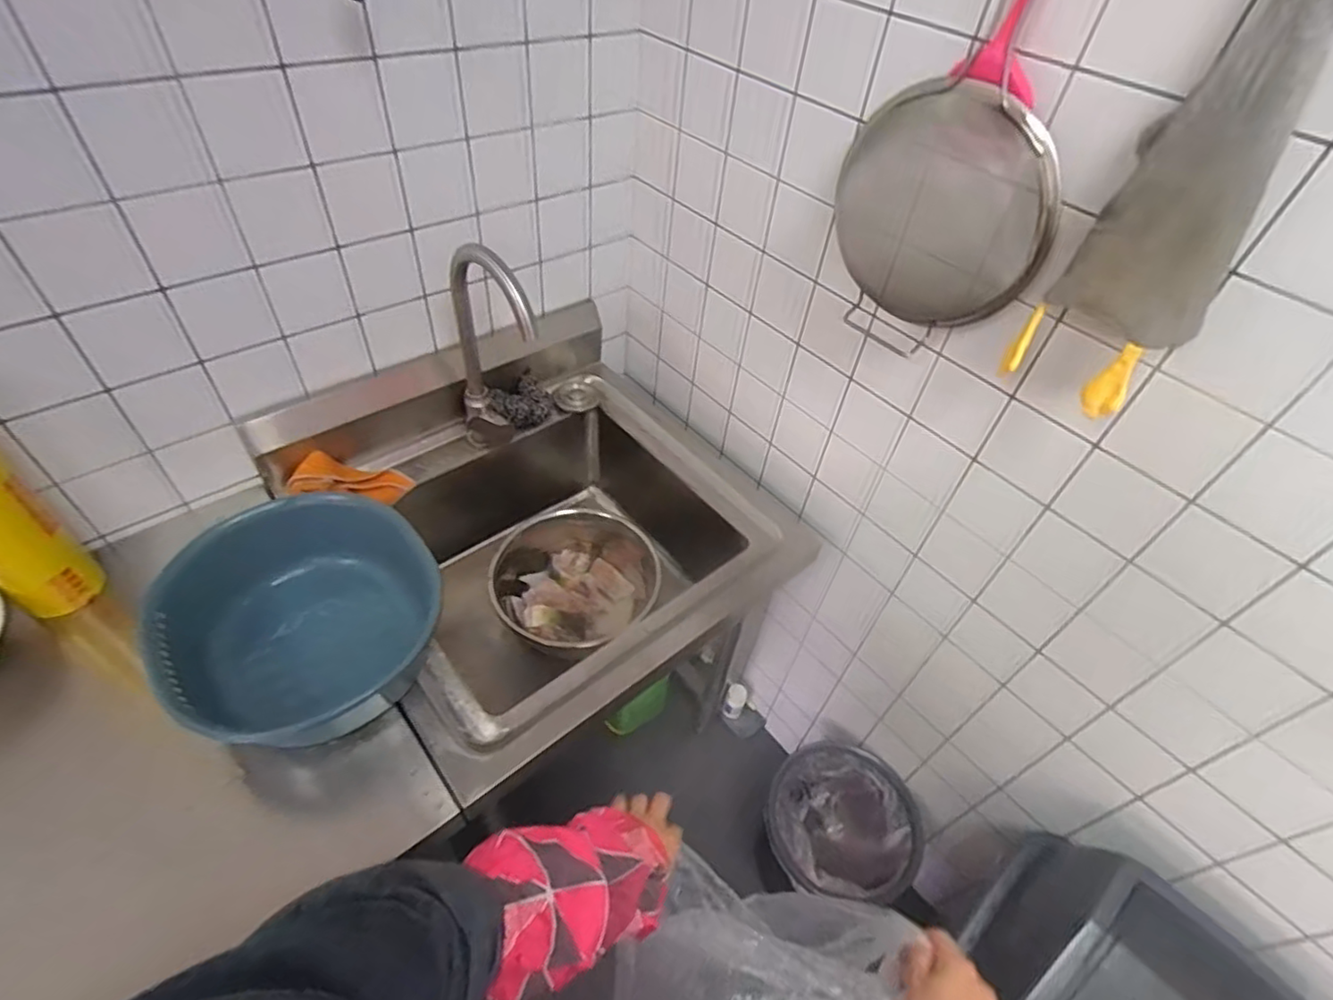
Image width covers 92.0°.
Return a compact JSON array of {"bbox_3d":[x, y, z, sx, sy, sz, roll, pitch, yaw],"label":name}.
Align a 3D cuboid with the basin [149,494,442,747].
[{"bbox_3d":[-0.417,0.150,0.778,0.291,0.156,0.295,3,48,-4],"label":"basin"}]

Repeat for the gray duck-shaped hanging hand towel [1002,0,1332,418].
[{"bbox_3d":[0.420,-0.255,0.493,0.110,0.375,0.075,37,54,24],"label":"gray duck-shaped hanging hand towel"}]

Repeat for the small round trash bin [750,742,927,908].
[{"bbox_3d":[0.323,0.692,1.311,0.272,0.320,0.251,3,48,-4],"label":"small round trash bin"}]

